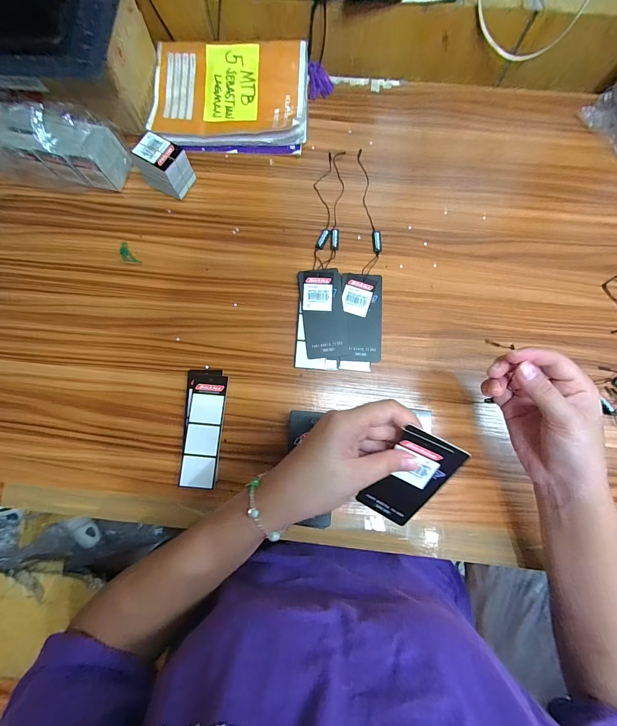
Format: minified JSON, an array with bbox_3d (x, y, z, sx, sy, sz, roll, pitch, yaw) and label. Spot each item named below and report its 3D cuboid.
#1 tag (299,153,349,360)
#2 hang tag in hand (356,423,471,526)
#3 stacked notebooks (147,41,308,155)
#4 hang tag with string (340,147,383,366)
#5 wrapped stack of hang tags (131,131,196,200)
[{"bbox_3d":[0.018,-0.139,0.386,0.054,0.007,0.267,0,79,1],"label":"tag"},{"bbox_3d":[0.082,0.096,0.257,0.047,0.106,0.008,27,37,12],"label":"hang tag in hand"},{"bbox_3d":[-0.104,-0.357,0.416,0.203,0.019,0.150,-1,85,1],"label":"stacked notebooks"},{"bbox_3d":[0.067,-0.134,0.386,0.048,0.005,0.266,2,79,1],"label":"hang tag with string"},{"bbox_3d":[-0.181,-0.242,0.387,0.053,0.051,0.045,27,81,5],"label":"wrapped stack of hang tags"}]

